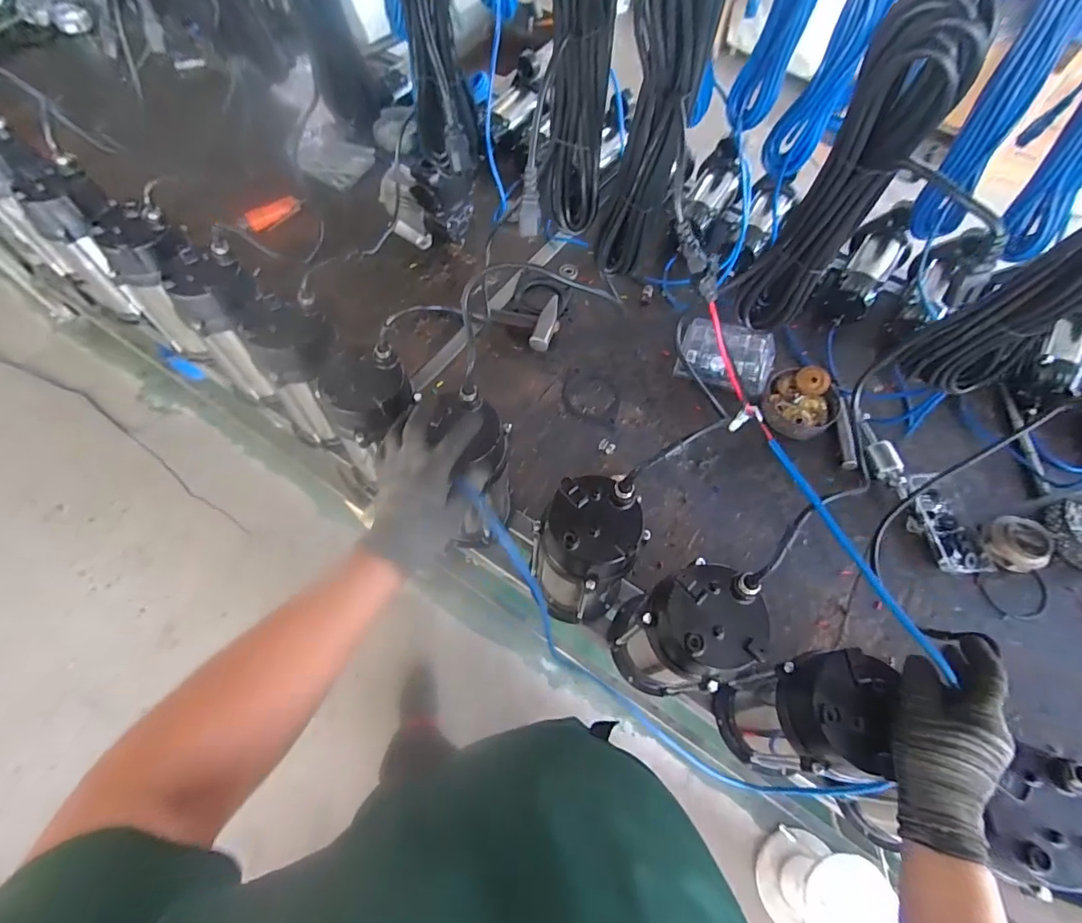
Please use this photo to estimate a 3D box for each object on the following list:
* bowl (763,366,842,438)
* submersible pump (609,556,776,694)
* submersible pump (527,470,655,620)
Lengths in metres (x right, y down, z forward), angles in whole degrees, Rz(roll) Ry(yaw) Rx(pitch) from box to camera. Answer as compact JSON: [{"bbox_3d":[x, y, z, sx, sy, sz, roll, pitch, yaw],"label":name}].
[{"bbox_3d":[0.493,-0.113,0.937,0.138,0.048,0.139,1,63,-2],"label":"bowl"},{"bbox_3d":[0.171,0.215,0.627,0.126,0.257,0.121,38,68,16],"label":"submersible pump"},{"bbox_3d":[0.060,0.131,0.670,0.122,0.257,0.119,32,66,13],"label":"submersible pump"}]

